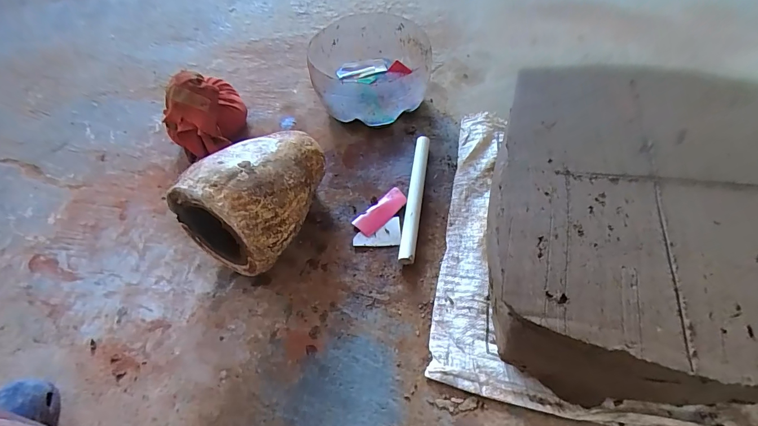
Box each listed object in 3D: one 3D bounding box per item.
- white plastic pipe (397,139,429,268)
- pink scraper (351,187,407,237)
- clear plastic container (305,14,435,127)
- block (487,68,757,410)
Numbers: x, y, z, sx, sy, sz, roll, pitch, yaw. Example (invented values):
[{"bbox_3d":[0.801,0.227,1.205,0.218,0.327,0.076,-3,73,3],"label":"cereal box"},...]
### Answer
[{"bbox_3d":[0.065,-0.031,0.666,0.025,0.029,0.258,6,57,9],"label":"white plastic pipe"},{"bbox_3d":[0.006,-0.003,0.666,0.110,0.005,0.045,-39,62,-20],"label":"pink scraper"},{"bbox_3d":[-0.015,-0.299,0.798,0.240,0.124,0.266,-12,56,-3],"label":"clear plastic container"},{"bbox_3d":[0.330,0.007,0.490,0.347,0.163,0.414,8,57,10],"label":"block"}]

